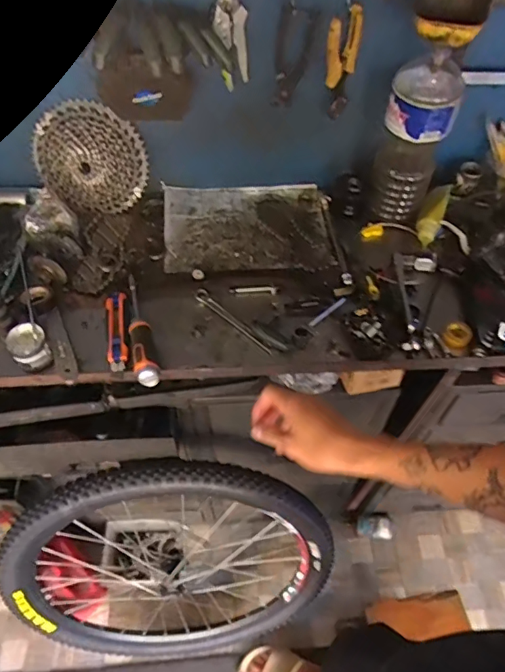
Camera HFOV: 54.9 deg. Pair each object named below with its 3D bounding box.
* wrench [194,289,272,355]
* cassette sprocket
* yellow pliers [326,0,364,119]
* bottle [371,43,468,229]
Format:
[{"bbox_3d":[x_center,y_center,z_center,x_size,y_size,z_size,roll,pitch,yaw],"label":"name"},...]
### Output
[{"bbox_3d":[-0.032,-0.024,0.764,0.019,0.014,0.161,-37,62,-24],"label":"wrench"},{"bbox_3d":[-0.280,-0.299,0.834,0.192,0.163,0.055,4,50,0],"label":"cassette sprocket"},{"bbox_3d":[0.132,-0.402,0.733,0.053,0.172,0.020,-40,66,-19],"label":"yellow pliers"},{"bbox_3d":[0.256,-0.304,0.796,0.102,0.277,0.089,17,55,12],"label":"bottle"}]

